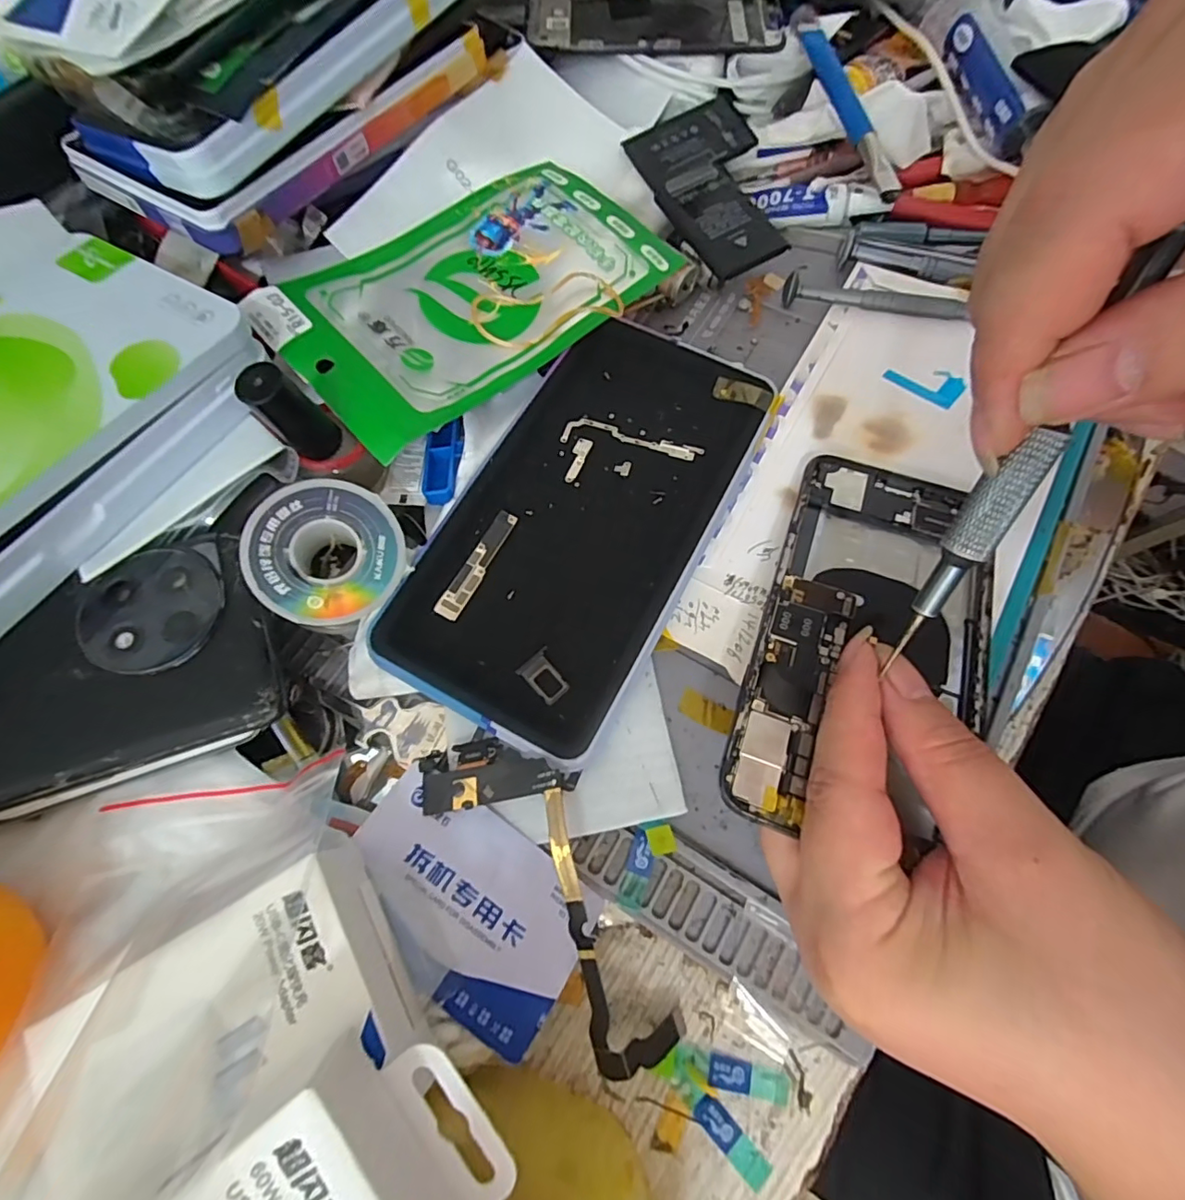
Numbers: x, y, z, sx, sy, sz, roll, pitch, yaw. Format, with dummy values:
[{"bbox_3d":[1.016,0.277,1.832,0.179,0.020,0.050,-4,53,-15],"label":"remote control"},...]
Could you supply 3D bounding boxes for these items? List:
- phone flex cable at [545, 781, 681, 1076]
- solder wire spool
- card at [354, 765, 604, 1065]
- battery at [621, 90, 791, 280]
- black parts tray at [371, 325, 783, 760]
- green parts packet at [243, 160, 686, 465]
[{"bbox_3d":[0.000,0.108,0.173,0.029,0.006,0.091,-29,92,-38],"label":"phone flex cable"},{"bbox_3d":[-0.099,-0.016,0.207,0.053,0.020,0.053,3,79,-16],"label":"solder wire spool"},{"bbox_3d":[-0.043,0.099,0.183,0.083,0.004,0.051,33,58,9],"label":"card"},{"bbox_3d":[0.066,-0.217,0.284,0.063,0.006,0.110,-25,75,-2],"label":"battery"},{"bbox_3d":[-0.004,-0.036,0.228,0.098,0.018,0.183,27,72,11],"label":"black parts tray"},{"bbox_3d":[-0.052,-0.142,0.248,0.174,0.027,0.094,-41,73,-13],"label":"green parts packet"}]

